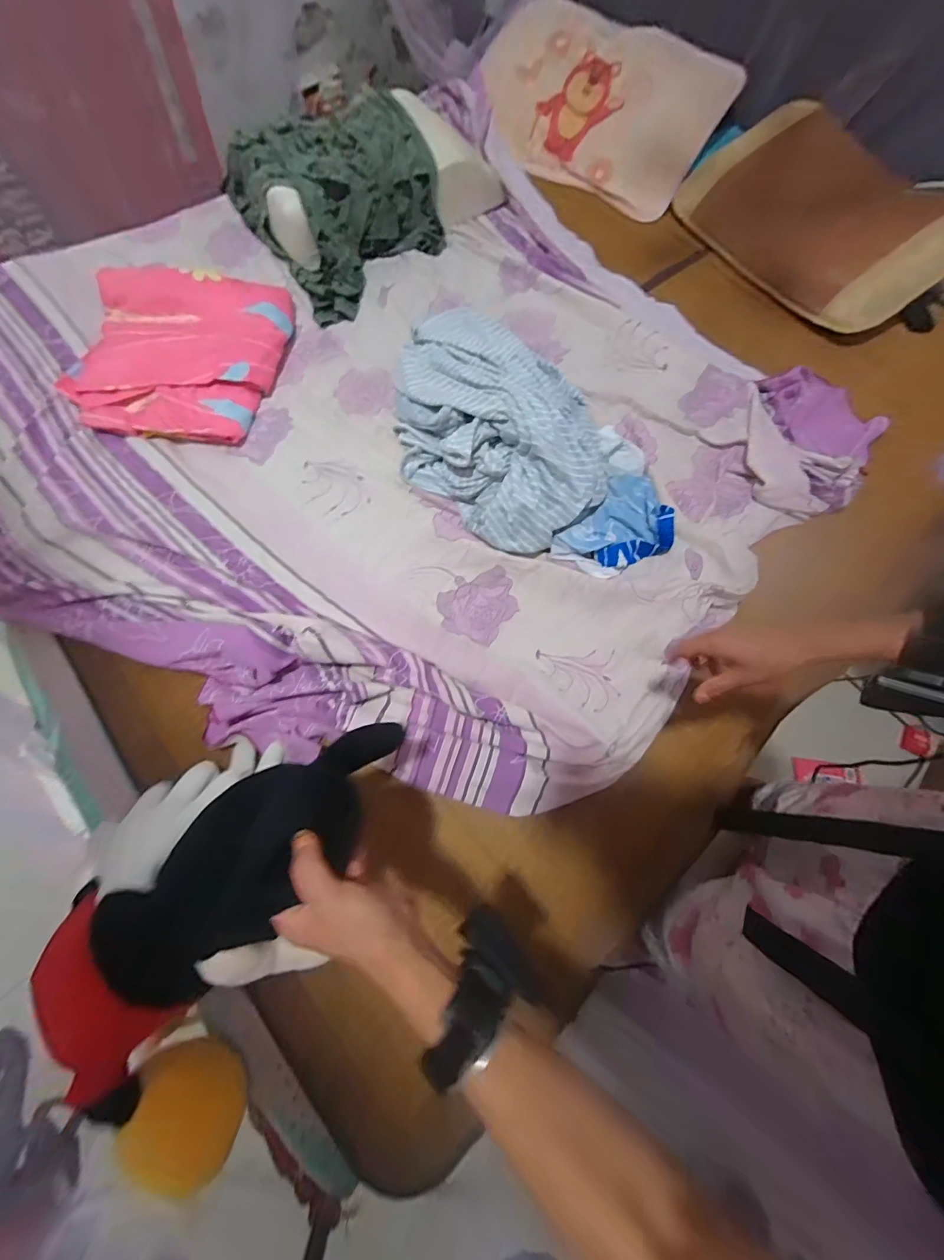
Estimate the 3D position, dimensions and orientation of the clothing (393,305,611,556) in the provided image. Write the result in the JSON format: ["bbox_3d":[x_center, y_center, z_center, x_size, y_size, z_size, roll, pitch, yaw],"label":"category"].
[{"bbox_3d":[0.042,-0.430,0.840,0.534,0.129,0.415,41,73,11],"label":"clothing"}]

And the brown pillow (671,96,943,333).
[{"bbox_3d":[0.847,-1.022,1.063,0.387,0.132,0.645,-36,75,-14],"label":"brown pillow"}]

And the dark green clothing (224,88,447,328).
[{"bbox_3d":[-0.271,-0.996,1.031,0.455,0.162,0.448,-32,75,-13],"label":"dark green clothing"}]

